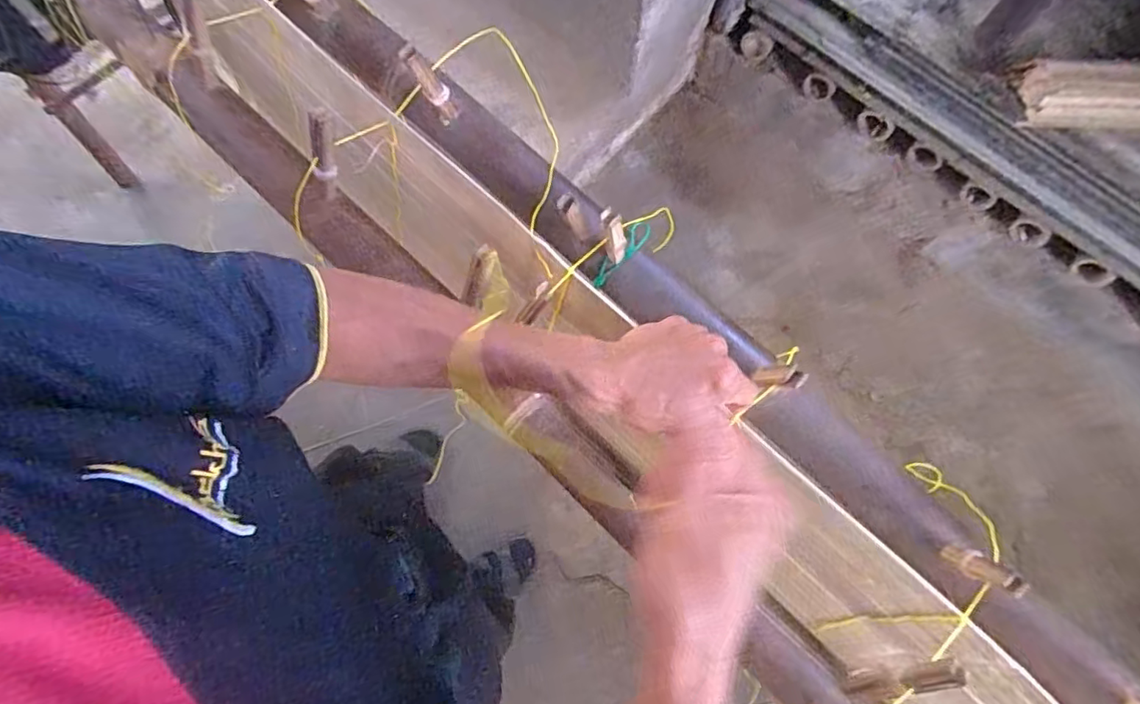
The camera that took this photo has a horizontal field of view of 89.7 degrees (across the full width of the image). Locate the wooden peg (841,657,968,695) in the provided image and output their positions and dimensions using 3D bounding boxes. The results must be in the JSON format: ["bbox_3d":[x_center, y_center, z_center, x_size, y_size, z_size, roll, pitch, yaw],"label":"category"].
[{"bbox_3d":[0.204,0.204,0.354,0.012,0.079,0.013,-19,70,-41],"label":"wooden peg"}]

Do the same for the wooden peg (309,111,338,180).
[{"bbox_3d":[-0.179,-0.149,0.415,0.011,0.056,0.012,32,52,10],"label":"wooden peg"}]

